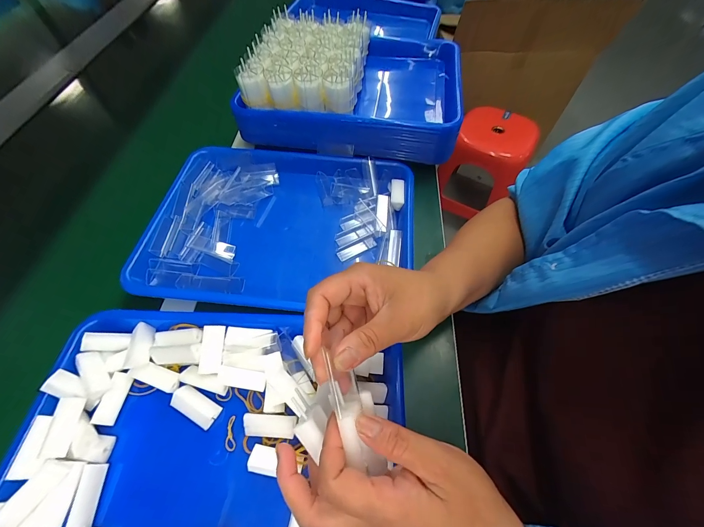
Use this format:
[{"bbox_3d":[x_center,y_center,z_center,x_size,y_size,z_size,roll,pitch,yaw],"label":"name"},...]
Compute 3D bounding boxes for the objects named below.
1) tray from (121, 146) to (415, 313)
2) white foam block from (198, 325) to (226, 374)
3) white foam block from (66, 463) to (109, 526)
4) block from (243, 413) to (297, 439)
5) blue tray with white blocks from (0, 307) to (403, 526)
[{"bbox_3d":[-0.087,-0.051,0.410,0.335,0.049,0.255,7,58,4],"label":"tray"},{"bbox_3d":[-0.139,0.085,0.296,0.019,0.012,0.045,-1,58,-1],"label":"white foam block"},{"bbox_3d":[-0.219,0.193,0.247,0.015,0.012,0.046,-7,58,-5],"label":"white foam block"},{"bbox_3d":[-0.075,0.148,0.272,0.046,0.010,0.018,4,58,2],"label":"block"},{"bbox_3d":[-0.116,0.168,0.264,0.319,0.052,0.245,2,58,1],"label":"blue tray with white blocks"}]

